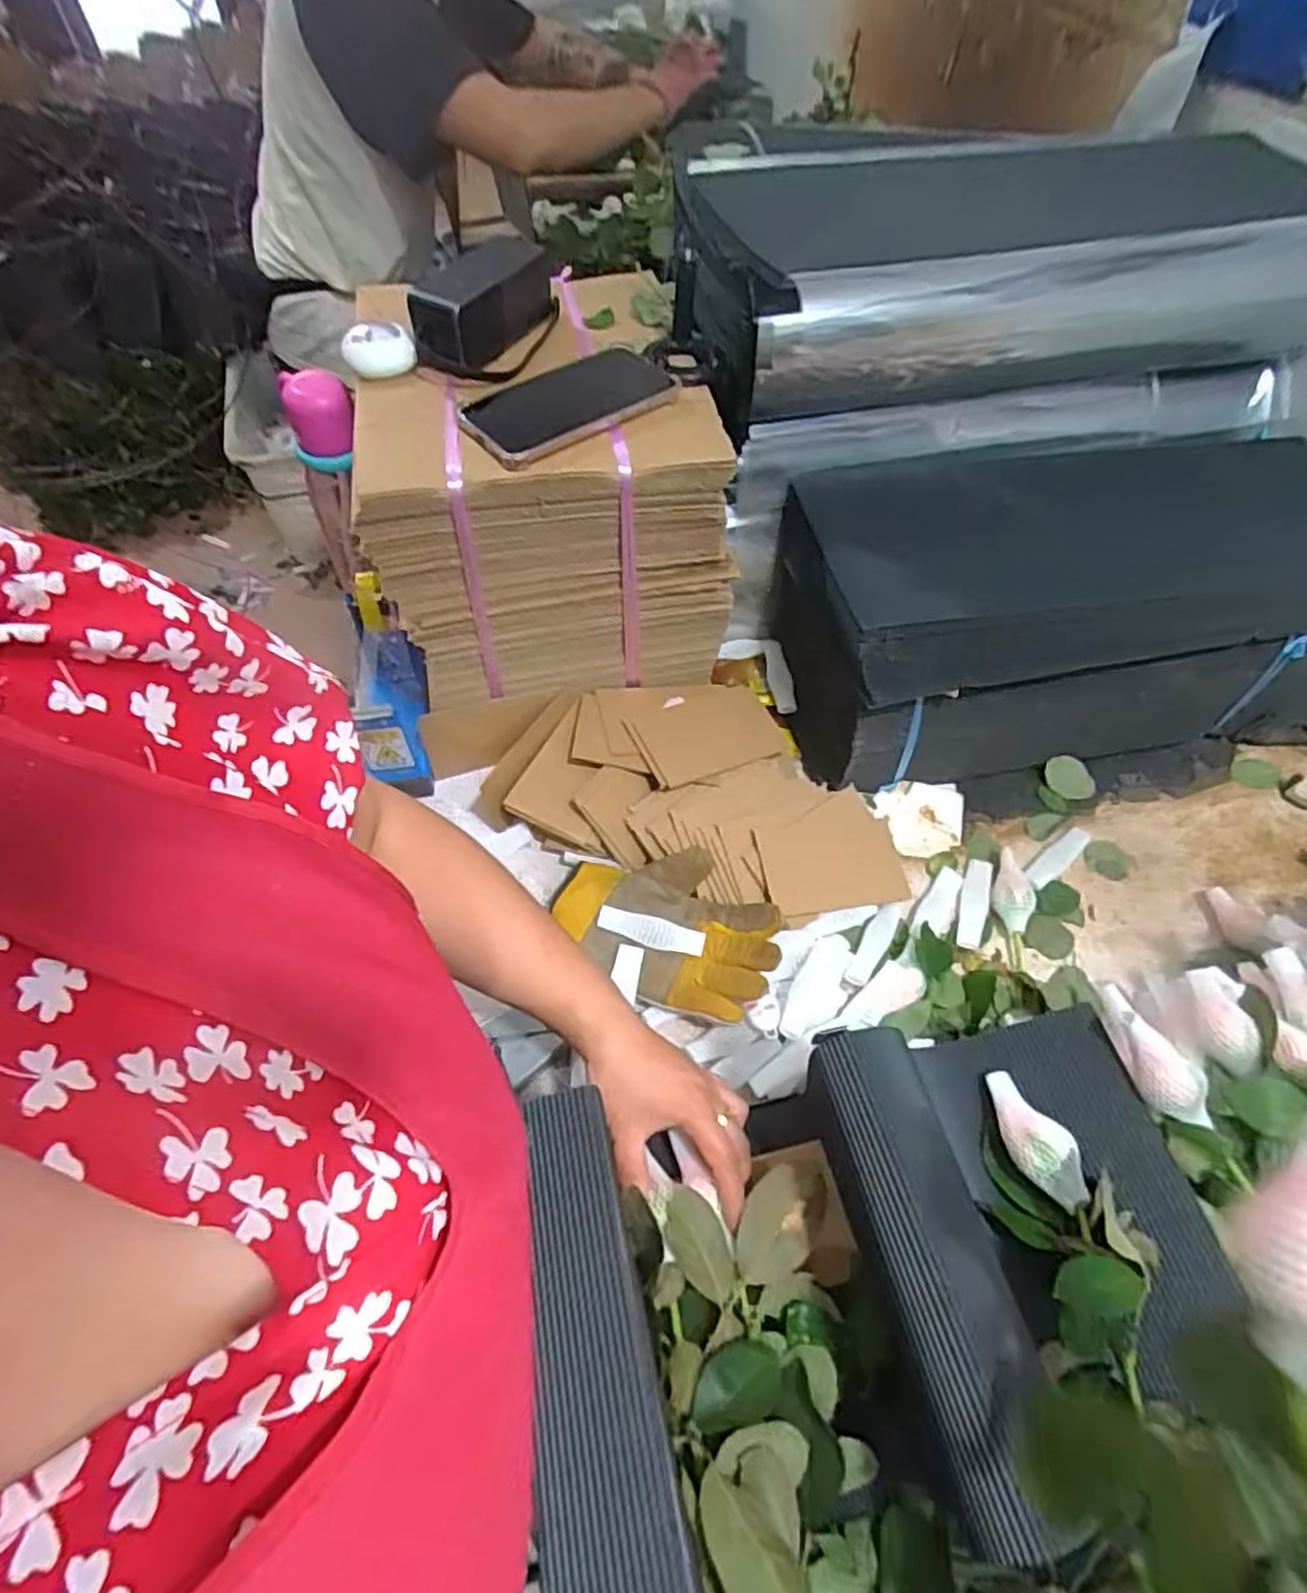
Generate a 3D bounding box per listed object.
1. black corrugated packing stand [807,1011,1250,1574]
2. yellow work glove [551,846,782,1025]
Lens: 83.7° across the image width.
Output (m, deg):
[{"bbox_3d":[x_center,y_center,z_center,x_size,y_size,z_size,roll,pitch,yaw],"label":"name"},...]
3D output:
[{"bbox_3d":[0.208,0.246,0.424,0.230,0.150,0.211,-11,58,-8],"label":"black corrugated packing stand"},{"bbox_3d":[0.009,0.111,0.630,0.195,0.046,0.127,17,59,10],"label":"yellow work glove"}]

